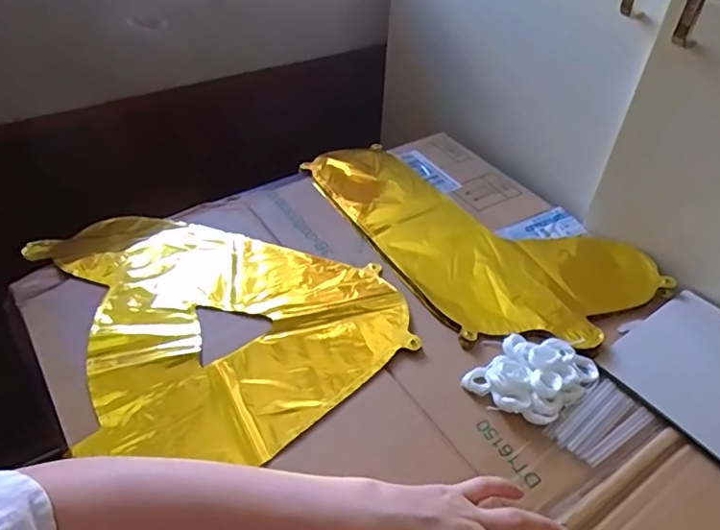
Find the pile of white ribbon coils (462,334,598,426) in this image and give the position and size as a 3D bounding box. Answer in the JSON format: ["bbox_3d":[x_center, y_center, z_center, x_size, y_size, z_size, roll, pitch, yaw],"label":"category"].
[{"bbox_3d":[0.150,0.092,0.485,0.098,0.023,0.075,-30,53,-31],"label":"pile of white ribbon coils"}]

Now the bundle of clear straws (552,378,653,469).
[{"bbox_3d":[0.198,0.129,0.465,0.084,0.007,0.045,-26,51,-28],"label":"bundle of clear straws"}]

